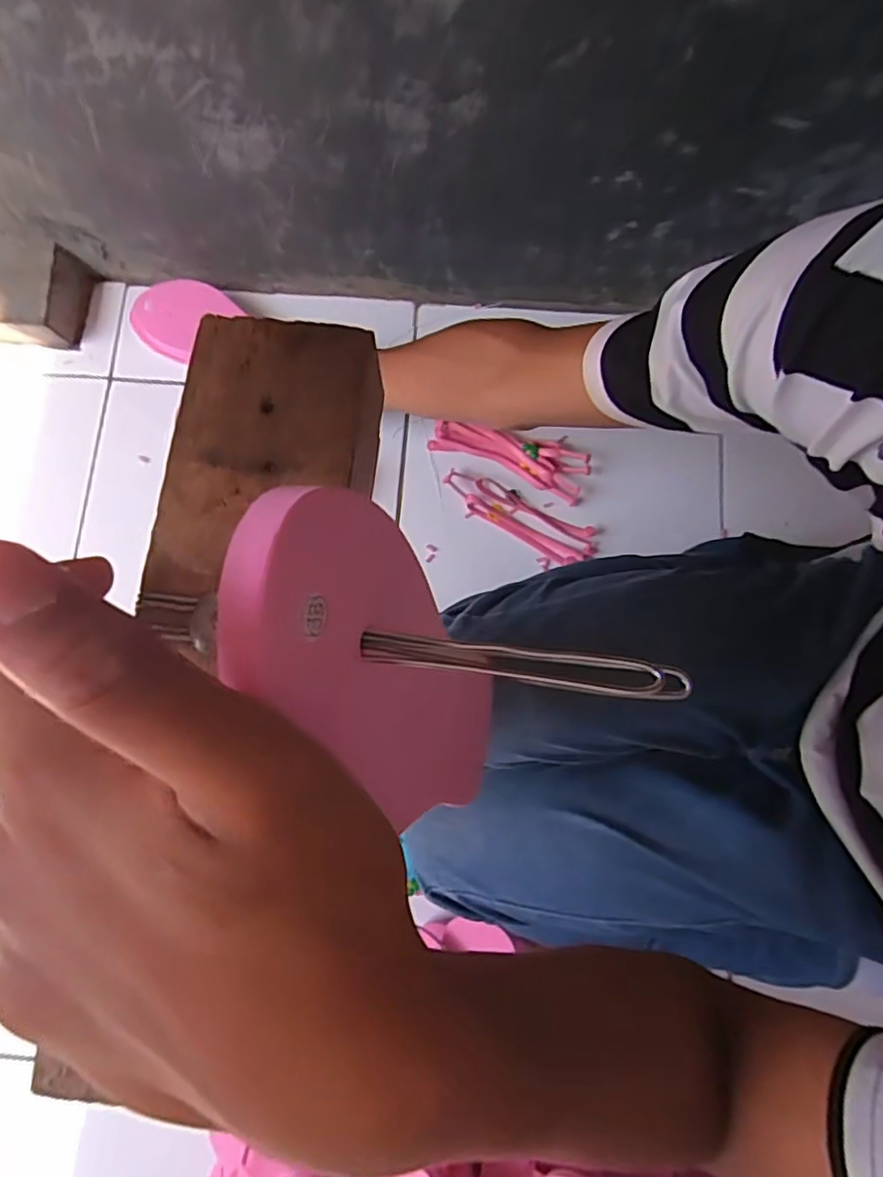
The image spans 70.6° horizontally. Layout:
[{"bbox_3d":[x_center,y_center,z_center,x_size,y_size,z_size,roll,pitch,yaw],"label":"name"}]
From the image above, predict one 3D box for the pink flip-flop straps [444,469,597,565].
[{"bbox_3d":[0.095,-0.088,0.767,0.196,0.022,0.053,27,80,7],"label":"pink flip-flop straps"}]

